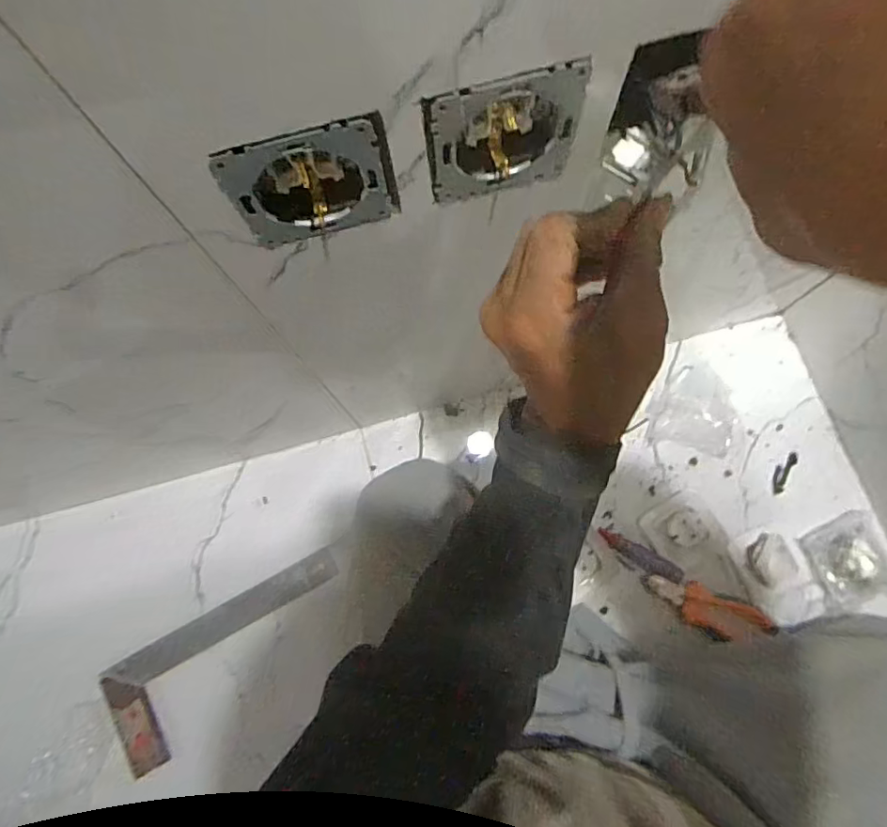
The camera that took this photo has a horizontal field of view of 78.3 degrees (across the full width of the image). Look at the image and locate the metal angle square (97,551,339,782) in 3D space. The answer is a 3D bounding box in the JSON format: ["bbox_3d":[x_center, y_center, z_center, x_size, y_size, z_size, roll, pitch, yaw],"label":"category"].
[{"bbox_3d":[-0.255,0.284,0.658,0.307,0.020,0.121,-33,78,-6],"label":"metal angle square"}]

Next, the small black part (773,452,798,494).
[{"bbox_3d":[0.425,0.074,0.683,0.018,0.005,0.058,28,79,8],"label":"small black part"}]

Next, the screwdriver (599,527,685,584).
[{"bbox_3d":[0.236,0.171,0.657,0.104,0.015,0.022,31,79,9],"label":"screwdriver"}]

